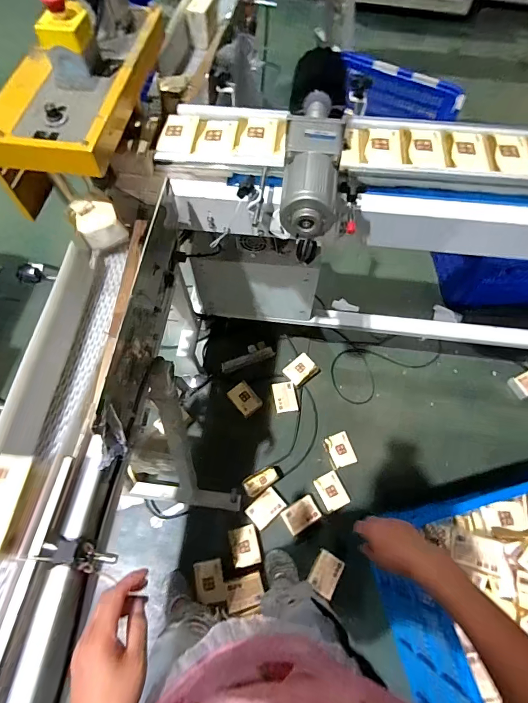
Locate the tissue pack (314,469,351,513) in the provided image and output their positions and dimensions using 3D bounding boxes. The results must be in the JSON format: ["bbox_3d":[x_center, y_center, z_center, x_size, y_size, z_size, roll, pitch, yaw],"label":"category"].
[{"bbox_3d":[0.249,0.509,1.354,0.098,0.032,0.124,-21,67,-11],"label":"tissue pack"}]

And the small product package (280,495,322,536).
[{"bbox_3d":[0.133,0.581,1.319,0.124,0.025,0.087,-29,68,-15],"label":"small product package"}]

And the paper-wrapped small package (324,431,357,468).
[{"bbox_3d":[0.294,0.380,1.423,0.103,0.036,0.121,-19,66,-11],"label":"paper-wrapped small package"}]

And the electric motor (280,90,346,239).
[{"bbox_3d":[0.076,-0.307,0.601,0.089,0.075,0.244,7,64,2],"label":"electric motor"}]

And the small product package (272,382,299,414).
[{"bbox_3d":[0.089,0.186,1.496,0.095,0.034,0.122,-6,72,-9],"label":"small product package"}]

